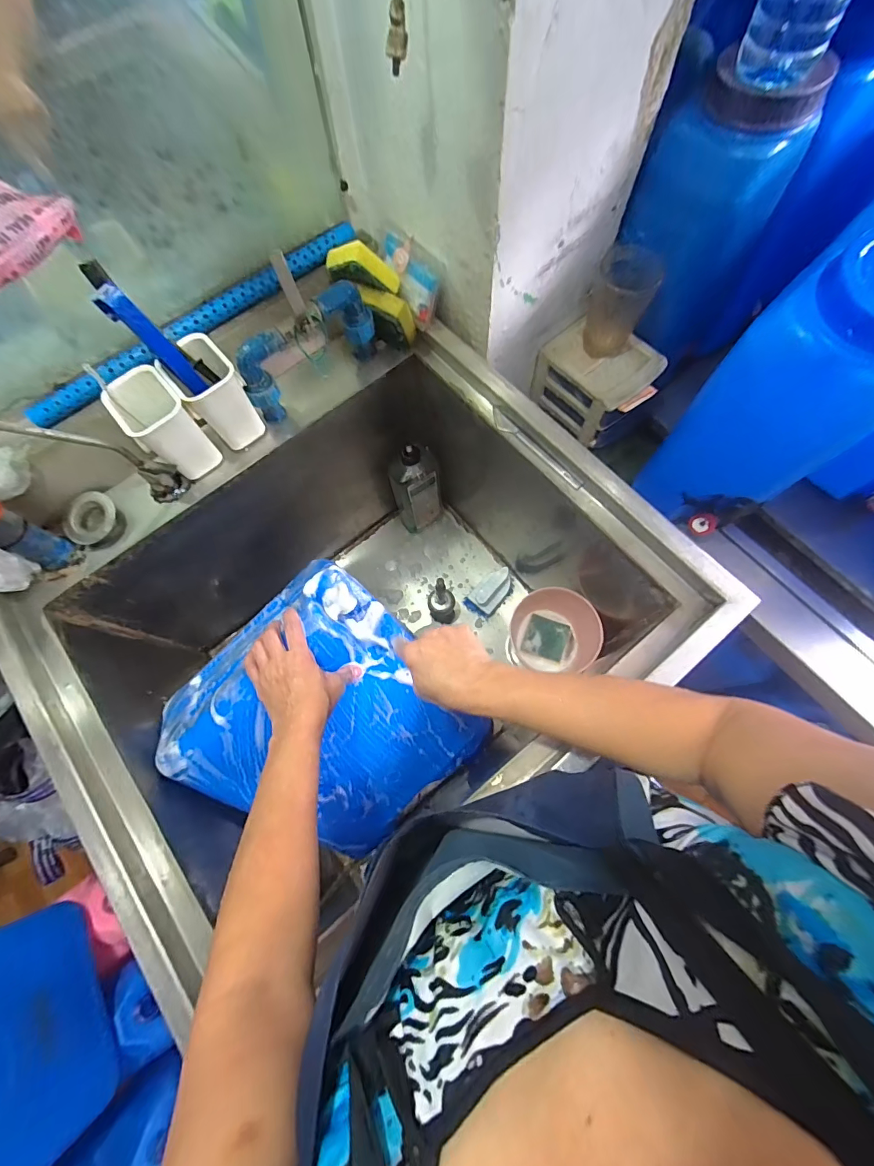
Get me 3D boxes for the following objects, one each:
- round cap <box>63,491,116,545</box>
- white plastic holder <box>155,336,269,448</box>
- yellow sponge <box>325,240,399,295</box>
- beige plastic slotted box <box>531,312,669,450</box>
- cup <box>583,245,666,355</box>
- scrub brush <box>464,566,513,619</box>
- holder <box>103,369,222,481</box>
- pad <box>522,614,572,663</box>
[{"bbox_3d":[-0.465,-0.088,0.575,0.072,0.025,0.070,-1,72,2],"label":"round cap"},{"bbox_3d":[-0.281,-0.238,0.553,0.069,0.105,0.087,-40,75,-10],"label":"white plastic holder"},{"bbox_3d":[-0.100,-0.420,0.567,0.102,0.050,0.044,15,73,-6],"label":"yellow sponge"},{"bbox_3d":[0.277,-0.345,0.746,0.134,0.104,0.181,-43,75,-10],"label":"beige plastic slotted box"},{"bbox_3d":[0.277,-0.429,0.661,0.083,0.116,0.086,-1,72,2],"label":"cup"},{"bbox_3d":[0.114,0.016,0.890,0.110,0.074,0.065,-43,76,-10],"label":"scrub brush"},{"bbox_3d":[-0.340,-0.197,0.544,0.071,0.107,0.092,-38,75,-9],"label":"holder"},{"bbox_3d":[0.202,0.103,0.793,0.079,0.017,0.072,22,75,9],"label":"pad"}]

